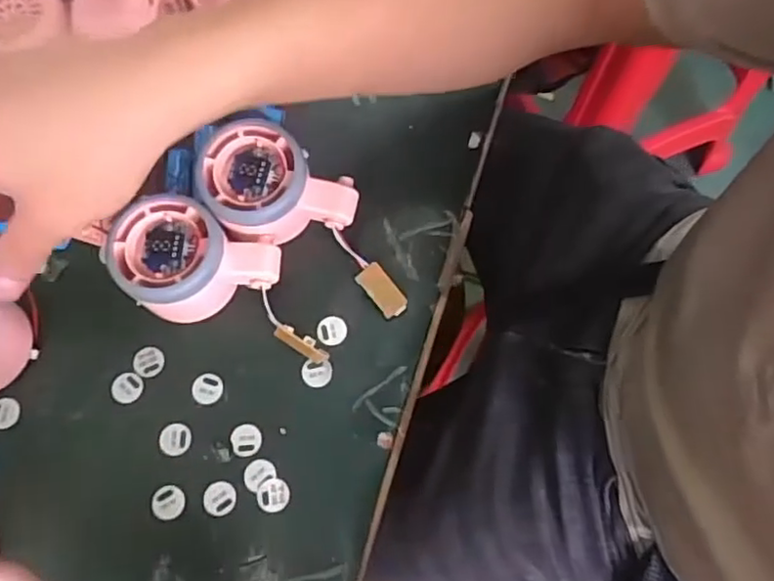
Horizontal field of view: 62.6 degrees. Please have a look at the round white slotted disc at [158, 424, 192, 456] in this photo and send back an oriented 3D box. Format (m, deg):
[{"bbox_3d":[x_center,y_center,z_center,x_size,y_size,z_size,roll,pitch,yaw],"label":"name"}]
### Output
[{"bbox_3d":[-0.115,0.081,0.345,0.017,0.004,0.017,-4,70,-3],"label":"round white slotted disc"}]

